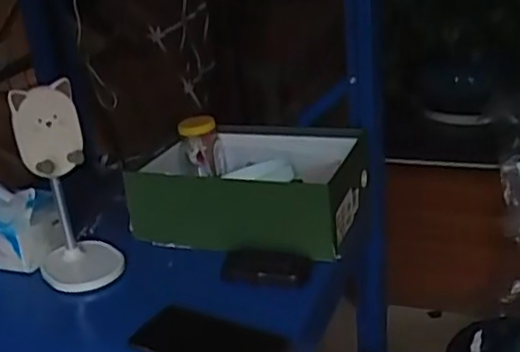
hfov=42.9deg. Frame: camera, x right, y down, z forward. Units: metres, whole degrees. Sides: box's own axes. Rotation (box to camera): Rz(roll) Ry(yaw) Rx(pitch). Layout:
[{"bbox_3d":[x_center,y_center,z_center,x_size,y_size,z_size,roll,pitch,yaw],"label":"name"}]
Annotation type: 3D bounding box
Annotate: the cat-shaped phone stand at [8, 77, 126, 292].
[{"bbox_3d":[-0.245,0.012,0.837,0.100,0.246,0.103,-11,23,-14],"label":"cat-shaped phone stand"}]

